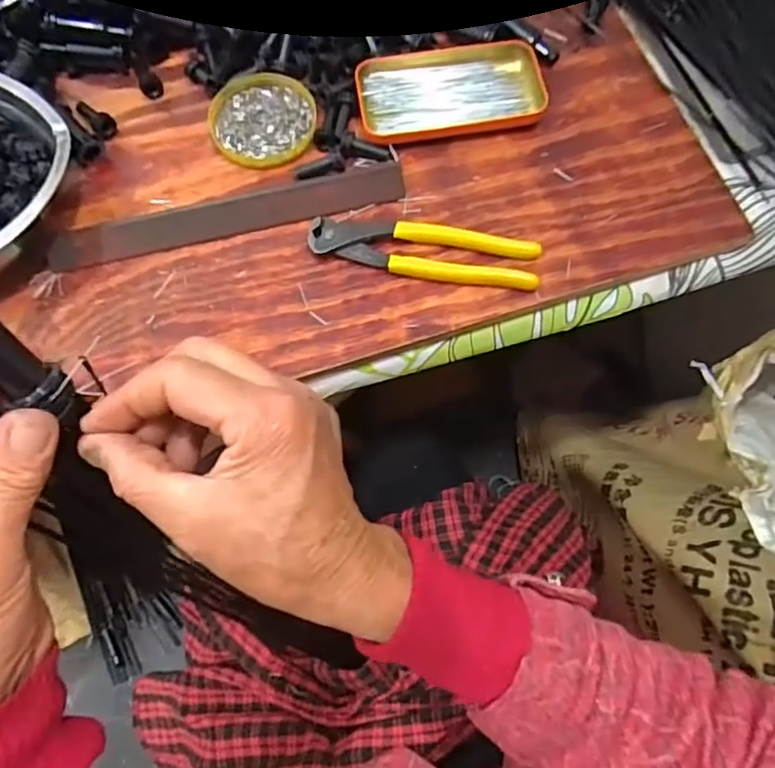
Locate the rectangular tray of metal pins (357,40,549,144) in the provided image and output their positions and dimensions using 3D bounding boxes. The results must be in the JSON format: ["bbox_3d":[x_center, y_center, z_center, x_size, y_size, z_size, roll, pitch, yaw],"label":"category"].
[{"bbox_3d":[0.048,-0.236,0.483,0.142,0.018,0.078,-7,70,-2],"label":"rectangular tray of metal pins"}]

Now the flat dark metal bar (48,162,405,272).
[{"bbox_3d":[-0.116,-0.126,0.449,0.259,0.011,0.031,-14,71,-5],"label":"flat dark metal bar"}]

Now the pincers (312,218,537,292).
[{"bbox_3d":[0.026,-0.095,0.434,0.162,0.013,0.040,8,71,3],"label":"pincers"}]

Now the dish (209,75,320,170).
[{"bbox_3d":[-0.099,-0.211,0.482,0.083,0.007,0.085,0,70,0],"label":"dish"}]

